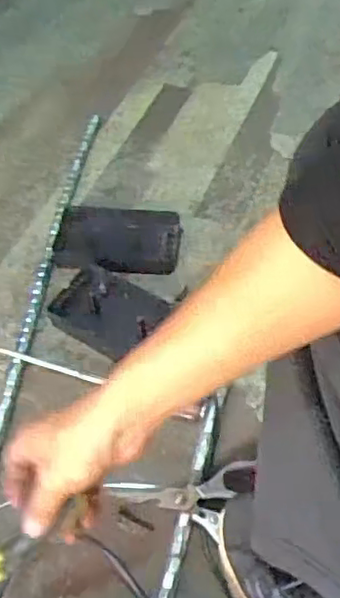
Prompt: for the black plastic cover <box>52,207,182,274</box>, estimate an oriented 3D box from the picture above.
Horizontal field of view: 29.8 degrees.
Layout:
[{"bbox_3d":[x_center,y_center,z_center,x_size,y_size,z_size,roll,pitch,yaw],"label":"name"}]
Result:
[{"bbox_3d":[-0.069,-0.083,0.854,0.163,0.023,0.103,0,51,1],"label":"black plastic cover"}]

